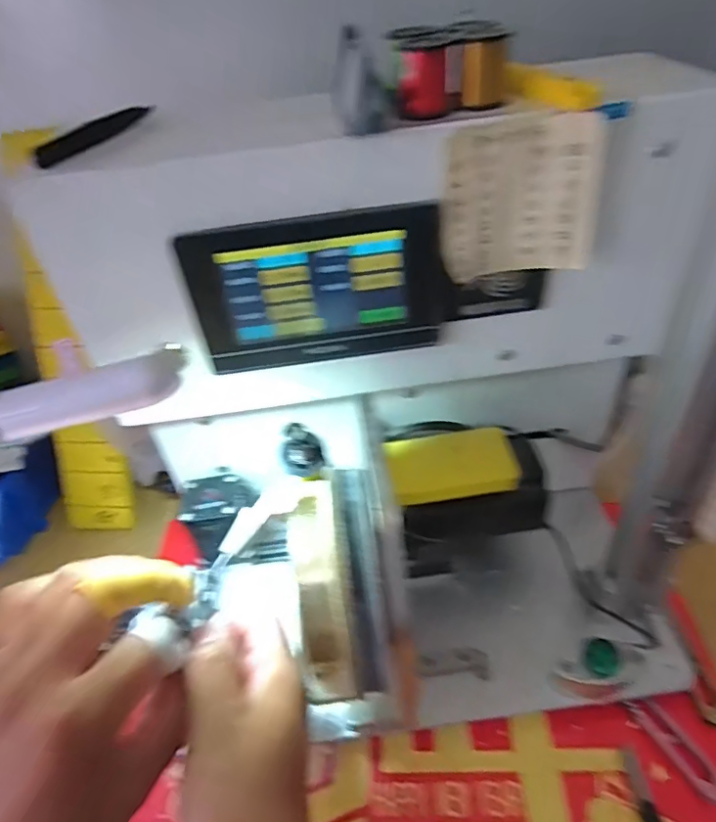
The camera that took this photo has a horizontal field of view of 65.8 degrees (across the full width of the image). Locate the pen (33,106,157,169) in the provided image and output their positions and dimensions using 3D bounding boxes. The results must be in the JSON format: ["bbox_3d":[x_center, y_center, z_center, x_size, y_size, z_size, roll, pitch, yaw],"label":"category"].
[{"bbox_3d":[-0.137,-0.145,0.291,0.007,0.011,0.095,5,41,16],"label":"pen"}]

